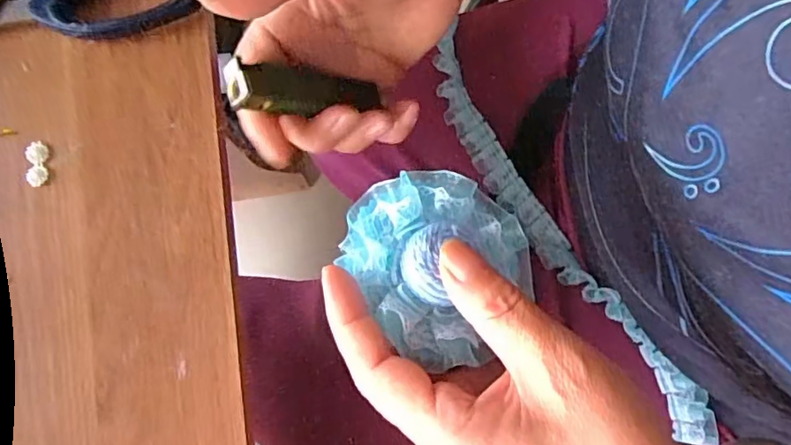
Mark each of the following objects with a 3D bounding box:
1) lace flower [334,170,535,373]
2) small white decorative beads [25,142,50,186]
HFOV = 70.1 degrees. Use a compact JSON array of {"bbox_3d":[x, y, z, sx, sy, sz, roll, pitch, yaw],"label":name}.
[{"bbox_3d":[0.019,0.014,0.225,0.068,0.026,0.077,-36,81,-7],"label":"lace flower"},{"bbox_3d":[-0.163,-0.027,0.255,0.010,0.004,0.021,-6,79,-2],"label":"small white decorative beads"}]

